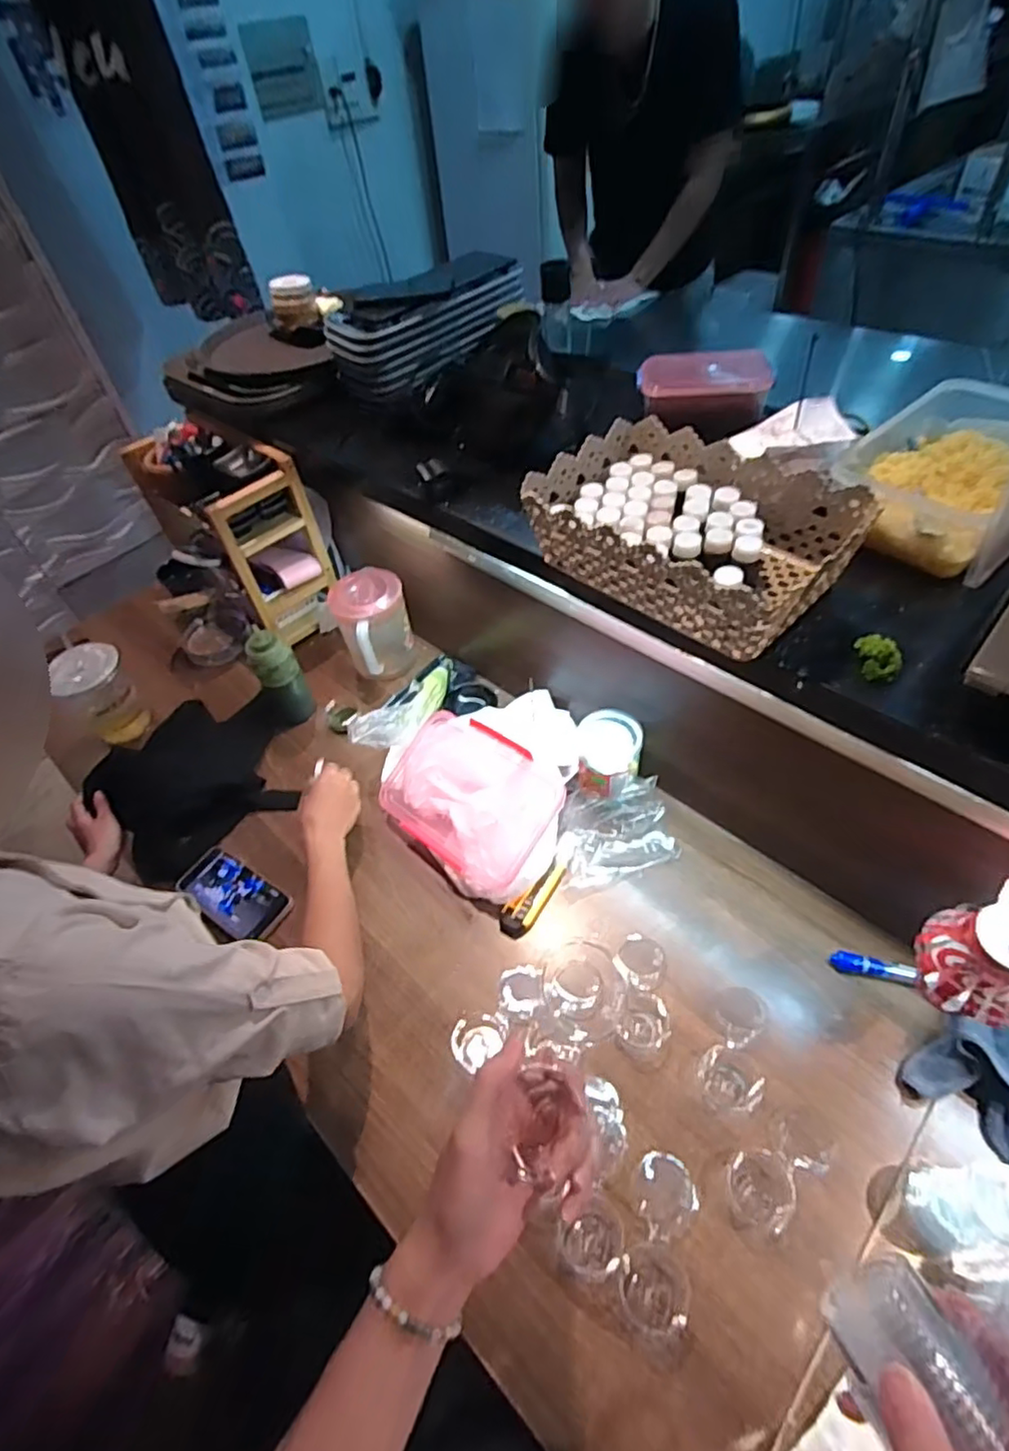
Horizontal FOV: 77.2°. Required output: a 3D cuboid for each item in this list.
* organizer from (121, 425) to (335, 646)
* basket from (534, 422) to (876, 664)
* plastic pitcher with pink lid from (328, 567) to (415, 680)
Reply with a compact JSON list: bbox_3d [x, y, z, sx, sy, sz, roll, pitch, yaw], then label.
[{"bbox_3d":[-0.490,-0.367,1.154,0.363,0.289,0.152,34,61,30],"label":"organizer"},{"bbox_3d":[0.182,-0.199,0.640,0.194,0.081,0.287,-39,56,-24],"label":"basket"},{"bbox_3d":[-0.217,-0.166,1.064,0.116,0.142,0.131,-22,51,-12],"label":"plastic pitcher with pink lid"}]

